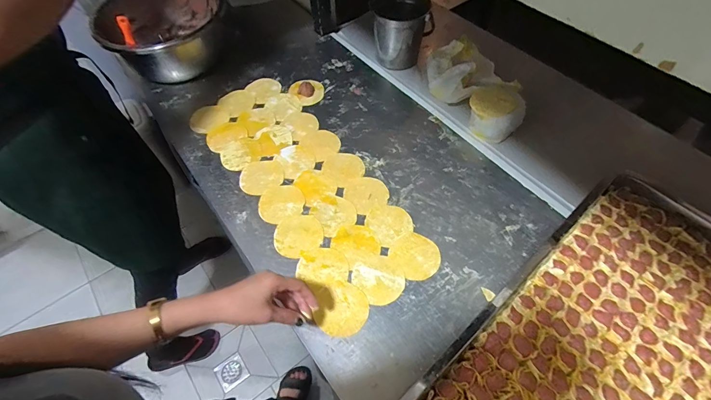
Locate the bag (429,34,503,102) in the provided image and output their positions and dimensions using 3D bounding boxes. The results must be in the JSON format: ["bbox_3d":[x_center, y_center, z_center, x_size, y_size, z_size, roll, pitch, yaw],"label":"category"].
[{"bbox_3d":[0.235,-0.282,0.762,0.139,0.077,0.130,-2,57,0],"label":"bag"}]

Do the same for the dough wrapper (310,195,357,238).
[{"bbox_3d":[-0.039,0.024,0.624,0.073,0.004,0.076,-28,61,-15],"label":"dough wrapper"}]

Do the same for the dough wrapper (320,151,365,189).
[{"bbox_3d":[-0.022,-0.065,0.679,0.073,0.004,0.076,-1,57,1],"label":"dough wrapper"}]

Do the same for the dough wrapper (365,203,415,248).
[{"bbox_3d":[0.061,0.041,0.611,0.074,0.004,0.071,-30,61,-16],"label":"dough wrapper"}]

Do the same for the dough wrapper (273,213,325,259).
[{"bbox_3d":[-0.100,0.062,0.600,0.084,0.004,0.079,-1,57,1],"label":"dough wrapper"}]

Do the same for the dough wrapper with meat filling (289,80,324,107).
[{"bbox_3d":[-0.111,-0.253,0.795,0.067,0.012,0.080,-36,63,-20],"label":"dough wrapper with meat filling"}]

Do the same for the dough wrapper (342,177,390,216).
[{"bbox_3d":[0.022,-0.013,0.644,0.076,0.004,0.075,-1,57,1],"label":"dough wrapper"}]

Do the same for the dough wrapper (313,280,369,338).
[{"bbox_3d":[-0.021,0.167,0.533,0.079,0.006,0.082,-1,60,1],"label":"dough wrapper"}]

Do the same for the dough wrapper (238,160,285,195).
[{"bbox_3d":[-0.184,-0.045,0.673,0.086,0.006,0.079,-1,57,1],"label":"dough wrapper"}]

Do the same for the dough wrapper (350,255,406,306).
[{"bbox_3d":[0.039,0.126,0.556,0.076,0.004,0.081,-1,57,1],"label":"dough wrapper"}]

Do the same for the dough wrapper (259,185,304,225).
[{"bbox_3d":[-0.139,0.004,0.639,0.084,0.004,0.076,-25,60,-14],"label":"dough wrapper"}]

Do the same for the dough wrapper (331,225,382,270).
[{"bbox_3d":[0.004,0.076,0.591,0.070,0.004,0.075,-37,63,-20],"label":"dough wrapper"}]

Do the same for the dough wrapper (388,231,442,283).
[{"bbox_3d":[0.102,0.092,0.575,0.073,0.004,0.080,-1,60,1],"label":"dough wrapper"}]

